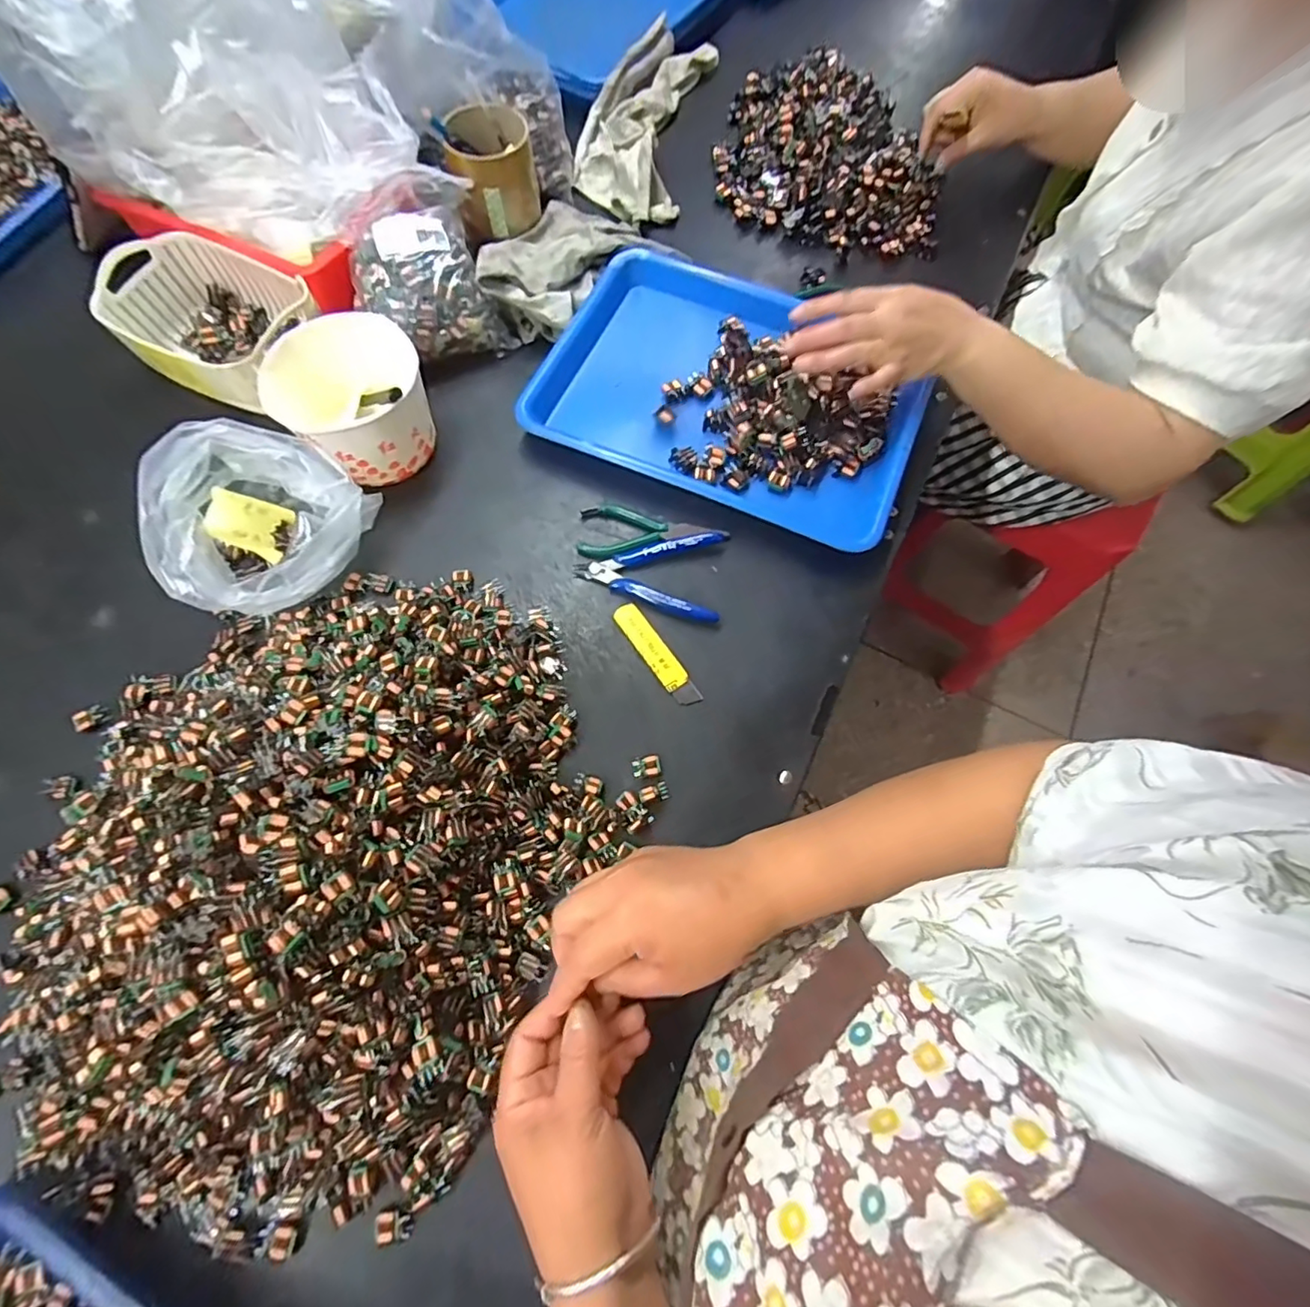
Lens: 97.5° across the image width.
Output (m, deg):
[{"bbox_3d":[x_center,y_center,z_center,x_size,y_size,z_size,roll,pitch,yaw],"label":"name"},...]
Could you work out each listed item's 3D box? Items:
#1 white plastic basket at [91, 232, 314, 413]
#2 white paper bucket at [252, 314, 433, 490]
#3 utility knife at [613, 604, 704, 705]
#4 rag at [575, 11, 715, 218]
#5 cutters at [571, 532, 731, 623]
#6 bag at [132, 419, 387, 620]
[{"bbox_3d":[-0.393,-0.294,0.514,0.160,0.060,0.125,30,71,5],"label":"white plastic basket"},{"bbox_3d":[-0.247,-0.208,0.472,0.115,0.084,0.101,-22,75,-12],"label":"white paper bucket"},{"bbox_3d":[0.001,0.000,0.458,0.022,0.004,0.097,-33,77,-15],"label":"utility knife"},{"bbox_3d":[-0.014,-0.612,0.649,0.130,0.037,0.301,10,71,-2],"label":"rag"},{"bbox_3d":[0.001,-0.057,0.472,0.127,0.011,0.076,-7,72,-8],"label":"cutters"},{"bbox_3d":[-0.301,-0.104,0.432,0.115,0.101,0.145,40,72,8],"label":"bag"}]

